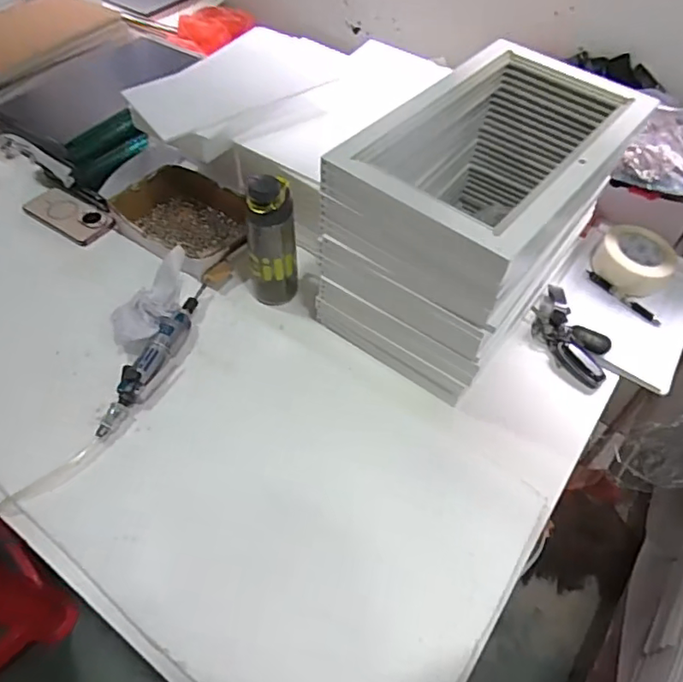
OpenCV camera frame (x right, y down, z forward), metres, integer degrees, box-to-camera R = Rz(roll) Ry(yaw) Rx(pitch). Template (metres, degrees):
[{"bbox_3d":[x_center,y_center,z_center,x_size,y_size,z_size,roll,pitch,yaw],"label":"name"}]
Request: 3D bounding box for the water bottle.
[{"bbox_3d":[-0.107,-0.152,0.867,0.080,0.216,0.063,-6,52,-7],"label":"water bottle"}]

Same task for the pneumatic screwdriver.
[{"bbox_3d":[-0.270,0.016,0.818,0.047,0.041,0.287,18,53,11],"label":"pneumatic screwdriver"}]

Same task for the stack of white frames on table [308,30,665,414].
[{"bbox_3d":[0.202,-0.192,0.842,0.261,0.322,0.433,33,57,22],"label":"stack of white frames on table"}]

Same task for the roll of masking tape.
[{"bbox_3d":[0.515,-0.145,0.984,0.123,0.055,0.123,1,51,-2],"label":"roll of masking tape"}]

